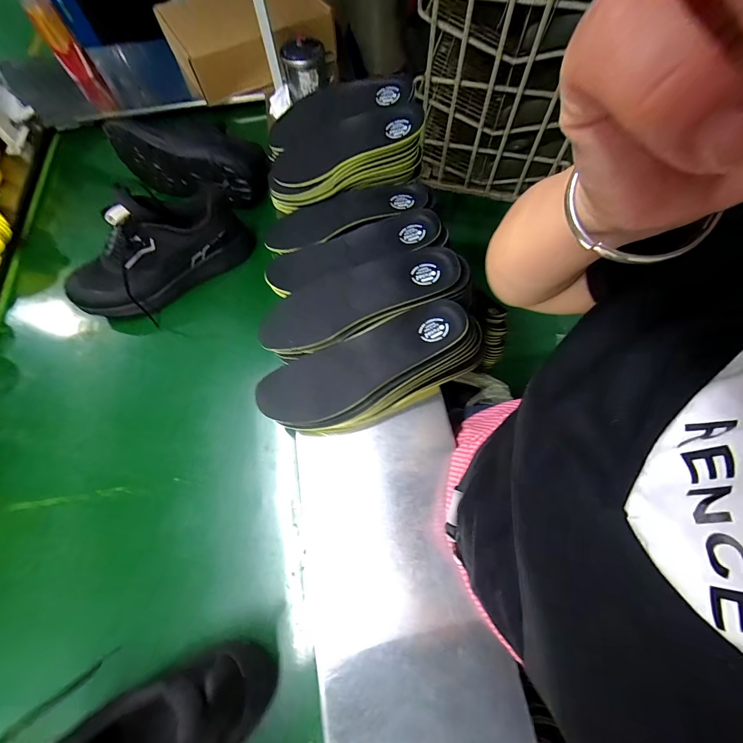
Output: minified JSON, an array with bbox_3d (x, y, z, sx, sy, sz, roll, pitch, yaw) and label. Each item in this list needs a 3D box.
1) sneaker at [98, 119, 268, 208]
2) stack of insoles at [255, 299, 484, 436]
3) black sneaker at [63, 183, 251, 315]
[{"bbox_3d":[-0.366,-0.447,0.699,0.306,0.115,0.113,20,70,9],"label":"sneaker"},{"bbox_3d":[0.000,0.006,0.502,0.333,0.107,0.123,-21,69,-7],"label":"stack of insoles"},{"bbox_3d":[-0.379,-0.211,0.588,0.318,0.166,0.106,-37,72,-12],"label":"black sneaker"}]

